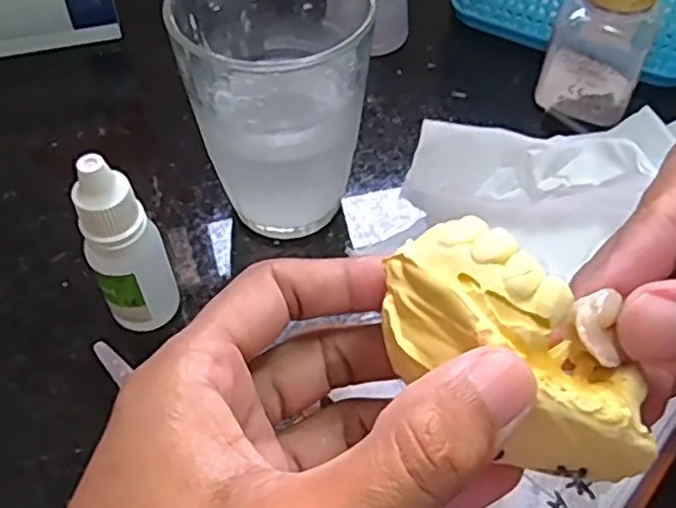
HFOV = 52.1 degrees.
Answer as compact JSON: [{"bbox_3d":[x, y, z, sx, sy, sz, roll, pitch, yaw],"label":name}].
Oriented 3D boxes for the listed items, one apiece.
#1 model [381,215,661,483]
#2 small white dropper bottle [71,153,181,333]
[{"bbox_3d":[0.037,0.022,0.147,0.033,0.020,0.066,-39,76,-22],"label":"model"},{"bbox_3d":[-0.070,0.001,0.229,0.024,0.076,0.018,-25,57,-18],"label":"small white dropper bottle"}]

